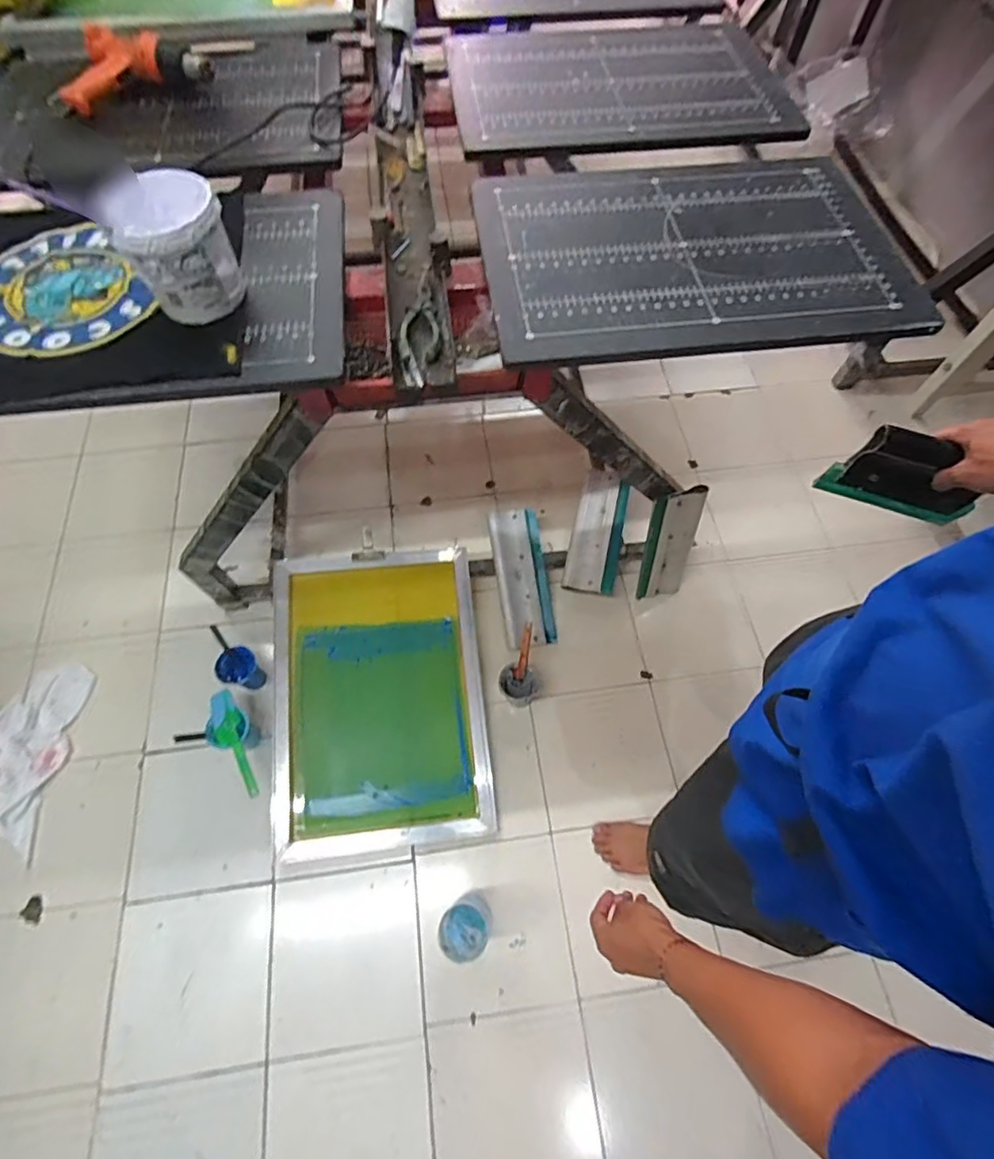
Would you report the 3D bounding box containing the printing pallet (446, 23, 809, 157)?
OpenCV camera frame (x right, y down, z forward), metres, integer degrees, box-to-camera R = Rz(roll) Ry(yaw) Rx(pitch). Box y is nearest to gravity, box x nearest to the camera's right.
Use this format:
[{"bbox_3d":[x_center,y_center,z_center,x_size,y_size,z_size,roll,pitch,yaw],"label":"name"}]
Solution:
[{"bbox_3d":[0.208,-0.924,1.022,0.575,0.023,0.445,-7,63,-5],"label":"printing pallet"}]

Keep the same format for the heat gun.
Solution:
[{"bbox_3d":[-0.627,-0.887,0.967,0.253,0.075,0.151,-22,66,-11],"label":"heat gun"}]

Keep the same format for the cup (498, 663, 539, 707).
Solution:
[{"bbox_3d":[0.051,0.254,1.322,0.098,0.117,0.079,4,65,-1],"label":"cup"}]

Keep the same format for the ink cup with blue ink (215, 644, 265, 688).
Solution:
[{"bbox_3d":[-0.604,0.208,1.313,0.074,0.115,0.075,1,65,-3],"label":"ink cup with blue ink"}]

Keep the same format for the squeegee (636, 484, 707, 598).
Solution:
[{"bbox_3d":[0.421,-0.084,1.365,0.128,0.363,0.054,-6,55,1],"label":"squeegee"}]

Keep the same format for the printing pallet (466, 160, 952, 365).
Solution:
[{"bbox_3d":[0.287,-0.494,0.828,0.606,0.015,0.422,-5,62,-4],"label":"printing pallet"}]

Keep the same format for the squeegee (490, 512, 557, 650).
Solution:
[{"bbox_3d":[0.066,-0.001,1.437,0.134,0.052,0.341,-8,87,-7],"label":"squeegee"}]

